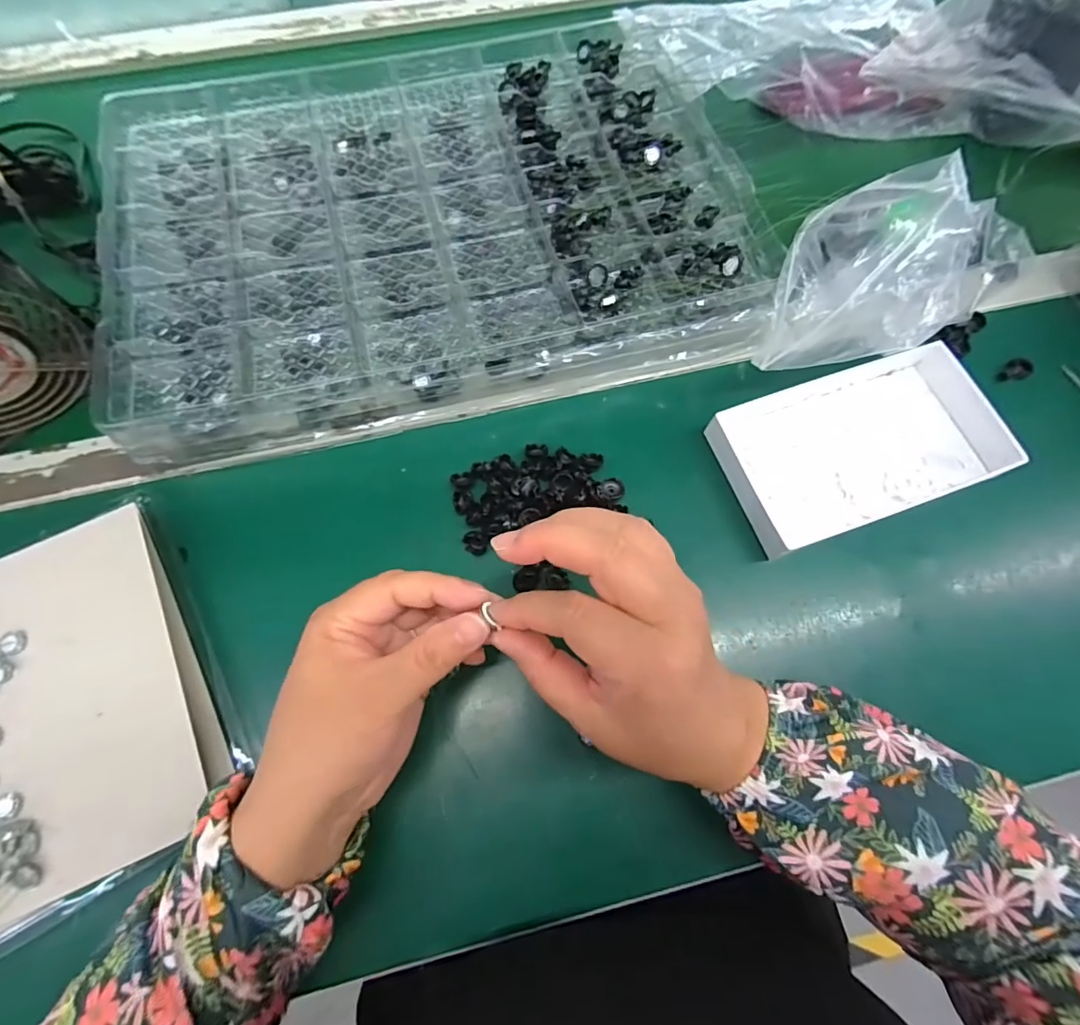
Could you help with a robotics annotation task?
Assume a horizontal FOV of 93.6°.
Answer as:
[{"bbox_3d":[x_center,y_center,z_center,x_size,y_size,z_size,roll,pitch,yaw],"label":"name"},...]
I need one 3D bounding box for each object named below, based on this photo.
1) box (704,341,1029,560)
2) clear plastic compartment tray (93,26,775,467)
[{"bbox_3d":[0.208,-0.048,0.336,0.173,0.024,0.104,-20,71,-8],"label":"box"},{"bbox_3d":[-0.082,-0.226,0.387,0.443,0.048,0.327,-12,70,-5],"label":"clear plastic compartment tray"}]

